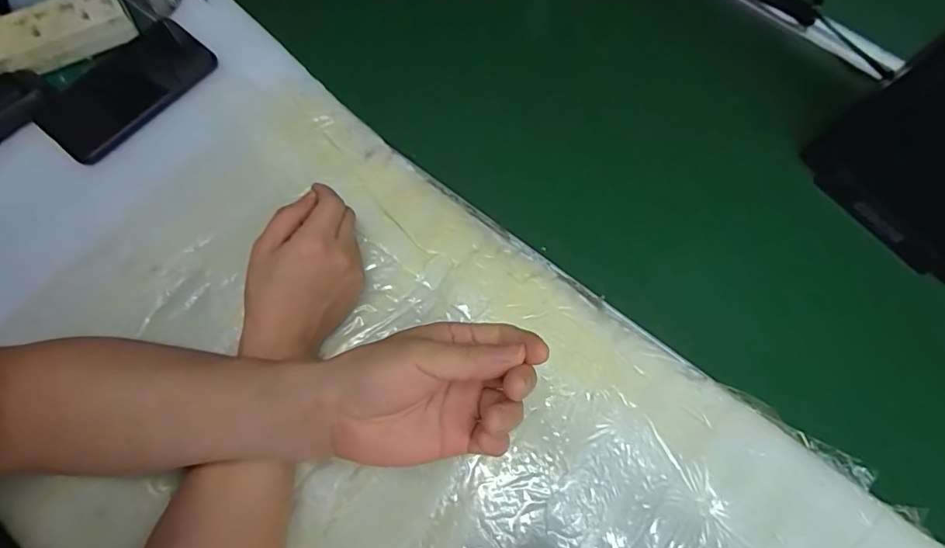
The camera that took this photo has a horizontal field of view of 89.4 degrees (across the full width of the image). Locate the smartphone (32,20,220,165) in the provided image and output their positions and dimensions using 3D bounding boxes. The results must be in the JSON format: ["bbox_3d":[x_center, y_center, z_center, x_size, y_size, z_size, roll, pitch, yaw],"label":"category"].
[{"bbox_3d":[-0.330,-0.179,0.458,0.088,0.012,0.157,39,73,15],"label":"smartphone"}]

